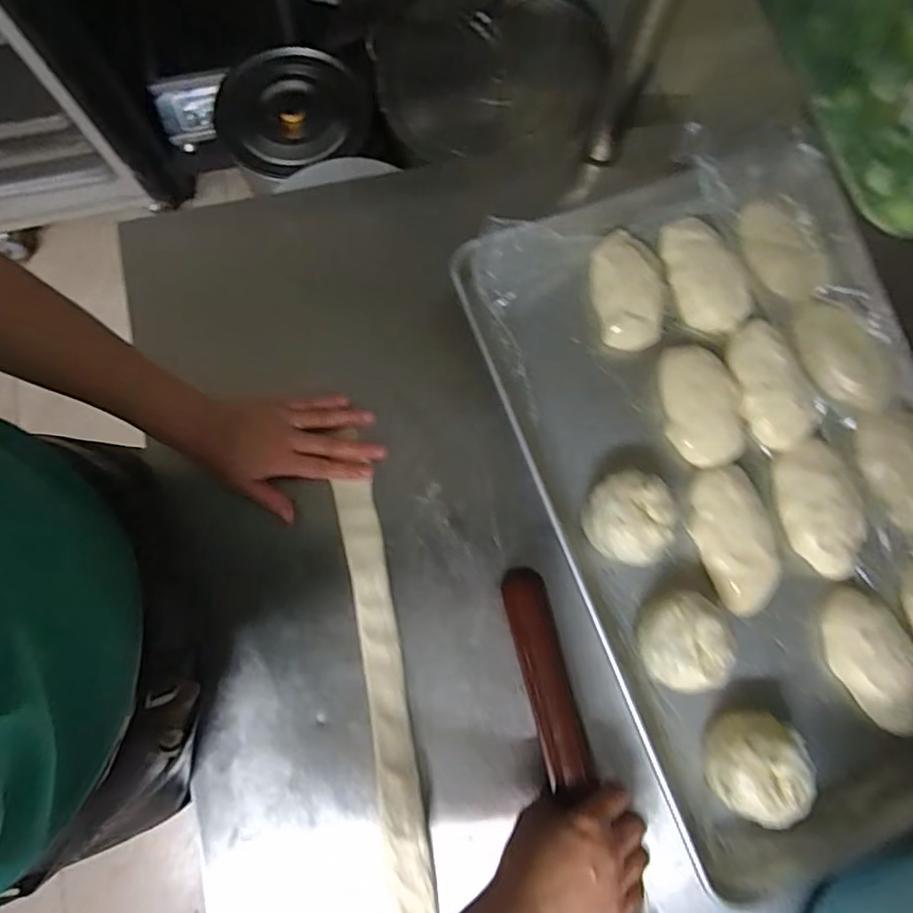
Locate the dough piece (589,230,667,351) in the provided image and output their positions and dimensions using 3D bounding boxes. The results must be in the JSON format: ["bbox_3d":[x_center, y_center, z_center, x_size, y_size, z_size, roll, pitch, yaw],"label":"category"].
[{"bbox_3d":[0.173,-0.168,0.527,0.077,0.031,0.116,4,79,-1],"label":"dough piece"}]

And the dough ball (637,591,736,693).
[{"bbox_3d":[0.196,0.158,0.459,0.073,0.052,0.077,0,79,-2],"label":"dough ball"}]

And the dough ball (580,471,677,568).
[{"bbox_3d":[0.154,0.055,0.484,0.075,0.048,0.075,0,79,-2],"label":"dough ball"}]

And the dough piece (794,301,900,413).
[{"bbox_3d":[0.387,-0.102,0.536,0.052,0.033,0.119,-24,81,-6],"label":"dough piece"}]

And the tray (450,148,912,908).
[{"bbox_3d":[0.264,0.026,0.497,0.364,0.061,0.605,-19,81,-6],"label":"tray"}]

